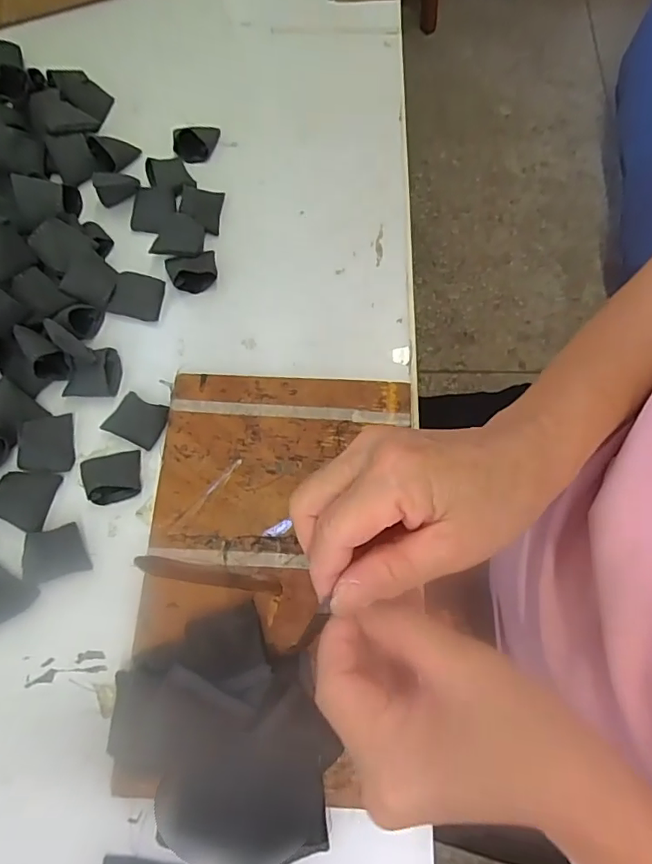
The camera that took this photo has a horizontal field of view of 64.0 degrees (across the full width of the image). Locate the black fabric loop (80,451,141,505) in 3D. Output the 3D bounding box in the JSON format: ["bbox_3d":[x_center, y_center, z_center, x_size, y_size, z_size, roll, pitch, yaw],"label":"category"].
[{"bbox_3d":[-0.153,0.031,0.367,0.040,0.013,0.035,-10,71,-5],"label":"black fabric loop"}]

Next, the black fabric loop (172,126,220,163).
[{"bbox_3d":[-0.114,-0.260,0.467,0.043,0.020,0.027,-24,73,-9],"label":"black fabric loop"}]

